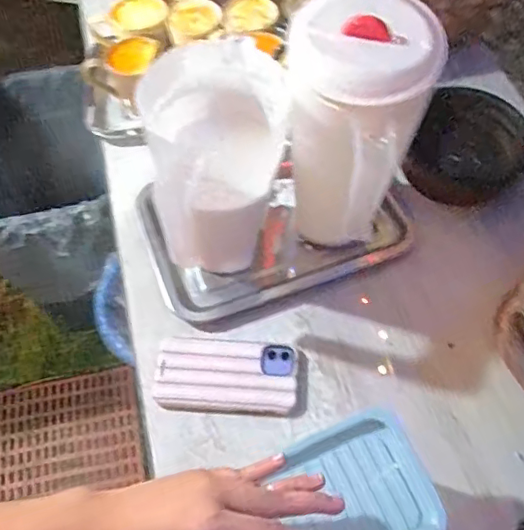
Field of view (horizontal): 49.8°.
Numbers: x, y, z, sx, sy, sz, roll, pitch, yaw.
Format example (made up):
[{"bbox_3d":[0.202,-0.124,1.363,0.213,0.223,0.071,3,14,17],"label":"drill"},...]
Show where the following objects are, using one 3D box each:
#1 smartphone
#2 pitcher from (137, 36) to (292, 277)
[{"bbox_3d":[-0.038,0.116,0.604,0.146,0.013,0.078,1,60,2],"label":"smartphone"},{"bbox_3d":[-0.043,-0.094,0.603,0.138,0.228,0.174,-11,60,-5],"label":"pitcher"}]

